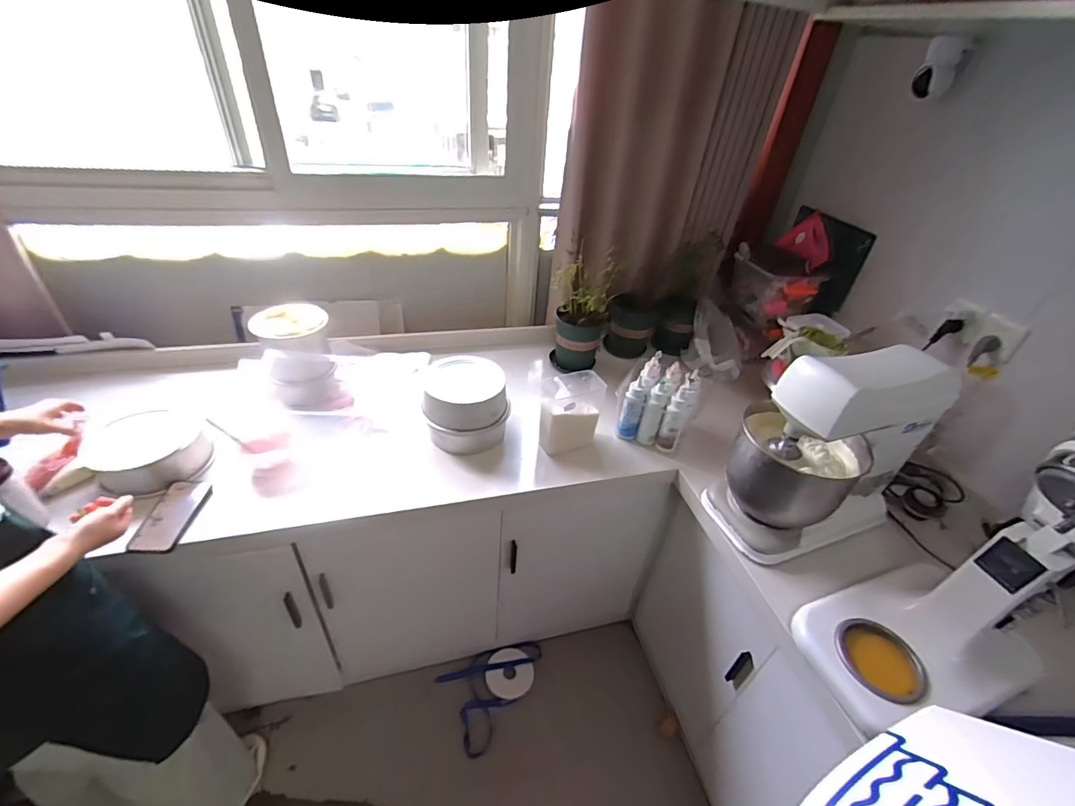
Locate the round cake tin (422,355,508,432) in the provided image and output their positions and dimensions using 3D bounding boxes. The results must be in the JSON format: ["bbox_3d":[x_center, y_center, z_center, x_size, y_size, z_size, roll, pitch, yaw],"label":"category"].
[{"bbox_3d":[-0.170,-0.033,1.136,0.193,0.088,0.204,-2,38,-9],"label":"round cake tin"}]

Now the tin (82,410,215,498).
[{"bbox_3d":[-0.815,0.102,1.005,0.202,0.065,0.193,4,37,-3],"label":"tin"}]

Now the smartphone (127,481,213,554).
[{"bbox_3d":[-0.708,0.218,0.924,0.077,0.016,0.165,3,37,-3],"label":"smartphone"}]

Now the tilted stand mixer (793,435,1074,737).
[{"bbox_3d":[0.675,0.227,0.681,0.398,0.522,0.234,-8,39,-17],"label":"tilted stand mixer"}]

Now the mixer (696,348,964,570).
[{"bbox_3d":[0.568,0.080,0.945,0.357,0.390,0.234,-17,43,-27],"label":"mixer"}]

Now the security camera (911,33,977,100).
[{"bbox_3d":[0.860,-0.714,1.014,0.076,0.105,0.076,20,40,18],"label":"security camera"}]

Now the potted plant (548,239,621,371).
[{"bbox_3d":[0.133,-0.285,1.405,0.156,0.356,0.172,14,38,10],"label":"potted plant"}]

